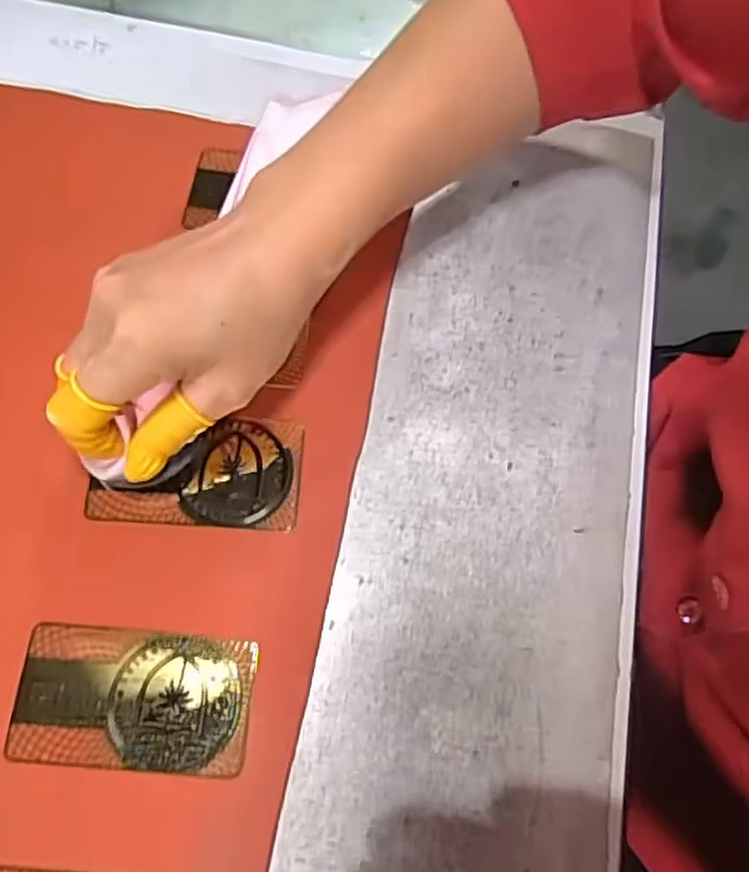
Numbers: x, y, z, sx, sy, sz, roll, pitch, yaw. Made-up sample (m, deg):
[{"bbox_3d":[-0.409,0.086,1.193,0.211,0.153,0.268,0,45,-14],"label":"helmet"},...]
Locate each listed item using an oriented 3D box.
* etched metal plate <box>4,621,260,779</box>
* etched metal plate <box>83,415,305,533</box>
[{"bbox_3d":[-0.090,0.098,0.272,0.085,0.005,0.048,5,69,-1],"label":"etched metal plate"},{"bbox_3d":[-0.074,0.013,0.300,0.084,0.007,0.047,4,73,-3],"label":"etched metal plate"}]

